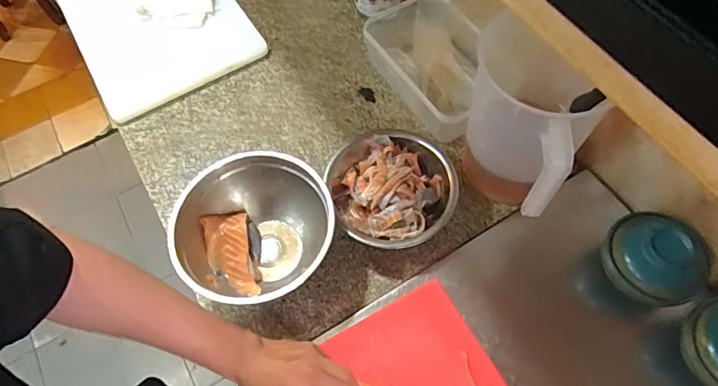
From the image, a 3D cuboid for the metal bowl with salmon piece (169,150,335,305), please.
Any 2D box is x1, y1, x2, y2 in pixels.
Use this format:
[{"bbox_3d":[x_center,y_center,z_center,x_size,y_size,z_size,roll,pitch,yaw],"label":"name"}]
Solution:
[{"bbox_3d":[-0.132,0.058,0.655,0.205,0.112,0.195,-1,62,2],"label":"metal bowl with salmon piece"}]

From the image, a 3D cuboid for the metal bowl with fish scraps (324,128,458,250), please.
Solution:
[{"bbox_3d":[0.051,-0.003,0.698,0.173,0.078,0.181,-1,62,2],"label":"metal bowl with fish scraps"}]

